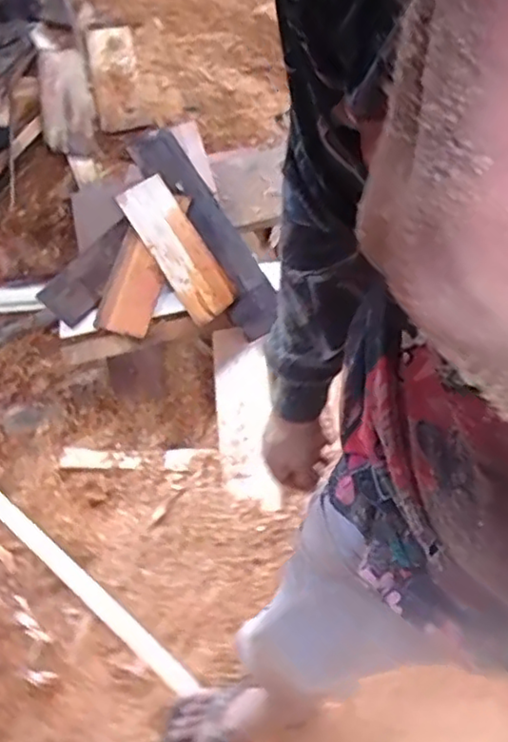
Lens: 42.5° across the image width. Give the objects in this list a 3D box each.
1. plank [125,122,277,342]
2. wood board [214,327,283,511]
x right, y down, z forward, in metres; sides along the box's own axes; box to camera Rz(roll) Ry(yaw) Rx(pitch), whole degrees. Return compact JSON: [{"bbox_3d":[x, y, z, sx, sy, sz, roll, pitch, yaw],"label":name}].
[{"bbox_3d":[-0.118,-0.349,1.563,0.116,0.048,0.606,-25,74,-21],"label":"plank"},{"bbox_3d":[-0.019,0.097,1.448,0.121,0.034,0.400,-5,71,-4],"label":"wood board"}]

